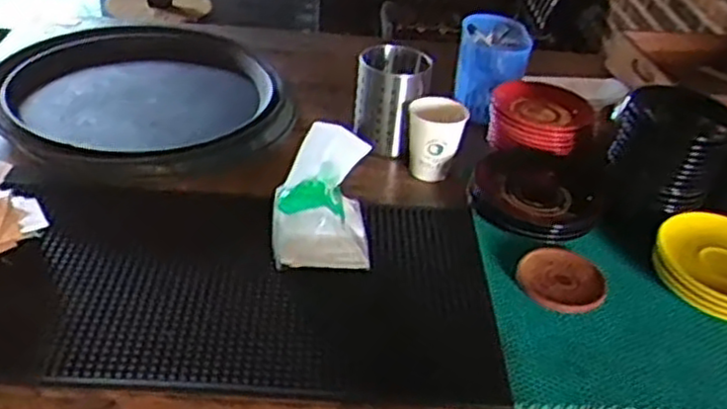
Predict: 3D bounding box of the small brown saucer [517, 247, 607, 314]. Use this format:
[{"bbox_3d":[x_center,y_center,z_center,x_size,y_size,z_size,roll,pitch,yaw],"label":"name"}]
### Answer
[{"bbox_3d":[0.223,0.084,0.836,0.095,0.025,0.093,4,36,-3],"label":"small brown saucer"}]

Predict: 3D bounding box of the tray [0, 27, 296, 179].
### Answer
[{"bbox_3d":[-0.295,-0.157,1.026,0.387,0.058,0.336,2,36,-6],"label":"tray"}]

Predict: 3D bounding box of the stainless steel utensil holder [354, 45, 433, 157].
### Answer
[{"bbox_3d":[0.036,-0.136,1.004,0.095,0.129,0.089,7,36,1],"label":"stainless steel utensil holder"}]

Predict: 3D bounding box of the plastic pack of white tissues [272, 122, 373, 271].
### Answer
[{"bbox_3d":[-0.042,-0.010,0.798,0.108,0.129,0.089,0,36,-10],"label":"plastic pack of white tissues"}]

